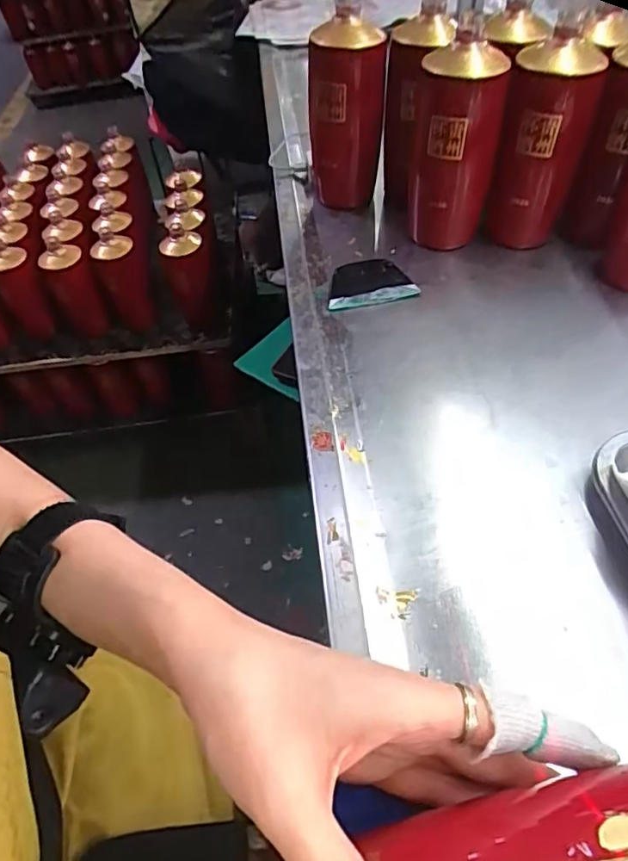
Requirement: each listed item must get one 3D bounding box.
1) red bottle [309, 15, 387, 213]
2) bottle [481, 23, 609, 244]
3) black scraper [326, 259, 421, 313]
[{"bbox_3d":[0.041,-0.362,0.669,0.090,0.209,0.105,-2,50,5],"label":"red bottle"},{"bbox_3d":[0.228,-0.286,0.573,0.070,0.187,0.065,-27,52,-15],"label":"bottle"},{"bbox_3d":[0.056,-0.152,0.575,0.093,0.016,0.059,-12,49,-9],"label":"black scraper"}]

